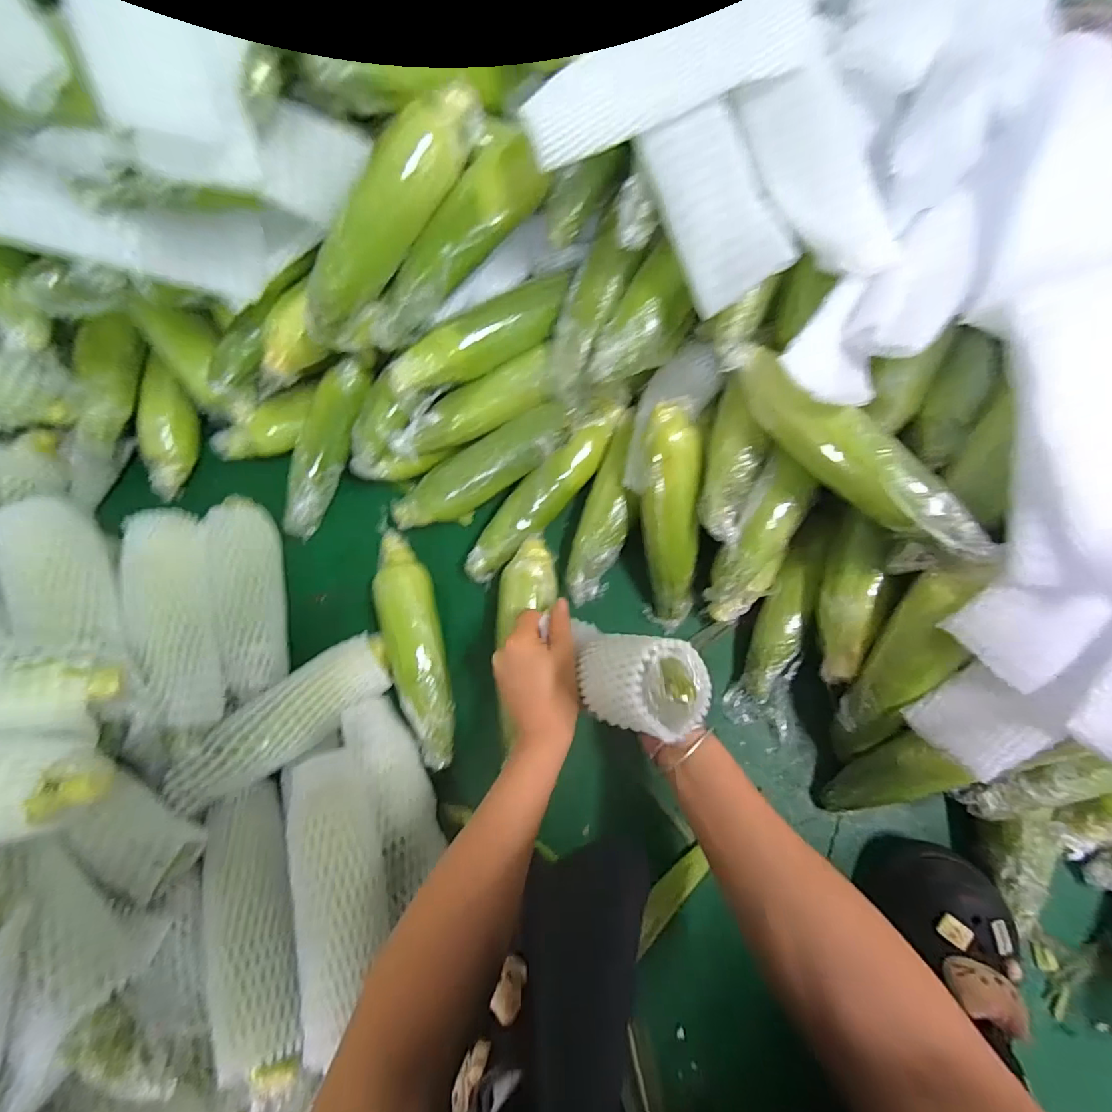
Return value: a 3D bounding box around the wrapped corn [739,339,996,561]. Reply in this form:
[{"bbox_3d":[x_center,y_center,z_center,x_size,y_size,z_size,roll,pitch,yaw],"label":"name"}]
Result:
[{"bbox_3d":[0.232,-0.084,0.390,0.046,0.053,0.228,-40,78,-11],"label":"wrapped corn"}]

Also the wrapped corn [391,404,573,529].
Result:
[{"bbox_3d":[-0.080,-0.088,0.537,0.219,0.045,0.048,-30,75,13],"label":"wrapped corn"}]

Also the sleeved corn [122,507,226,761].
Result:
[{"bbox_3d":[-0.361,0.053,0.474,0.059,0.052,0.225,-17,74,-6],"label":"sleeved corn"}]

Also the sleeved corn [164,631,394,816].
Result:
[{"bbox_3d":[-0.254,0.154,0.480,0.203,0.047,0.067,-37,77,-25],"label":"sleeved corn"}]

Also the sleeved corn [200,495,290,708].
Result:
[{"bbox_3d":[-0.318,0.034,0.532,0.059,0.049,0.213,-17,74,-6],"label":"sleeved corn"}]

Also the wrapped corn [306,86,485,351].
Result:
[{"bbox_3d":[-0.147,-0.282,0.428,0.048,0.053,0.236,41,103,11],"label":"wrapped corn"}]

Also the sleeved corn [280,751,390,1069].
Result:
[{"bbox_3d":[-0.178,0.263,0.409,0.070,0.054,0.201,-15,58,-5],"label":"sleeved corn"}]

